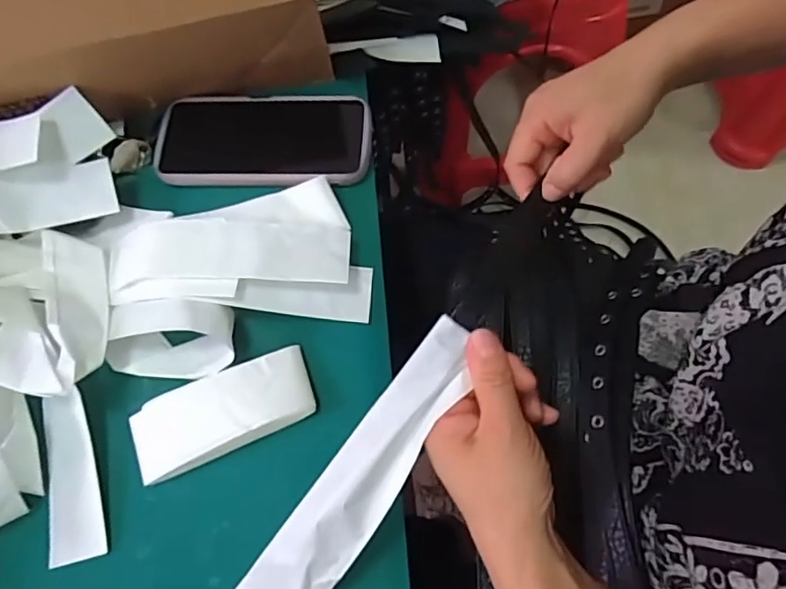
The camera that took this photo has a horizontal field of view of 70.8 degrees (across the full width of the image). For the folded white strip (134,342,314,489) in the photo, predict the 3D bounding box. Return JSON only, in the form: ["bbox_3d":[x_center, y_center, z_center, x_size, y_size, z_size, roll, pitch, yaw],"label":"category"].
[{"bbox_3d":[-0.112,0.077,0.364,0.117,0.018,0.051,-22,68,-4],"label":"folded white strip"}]

